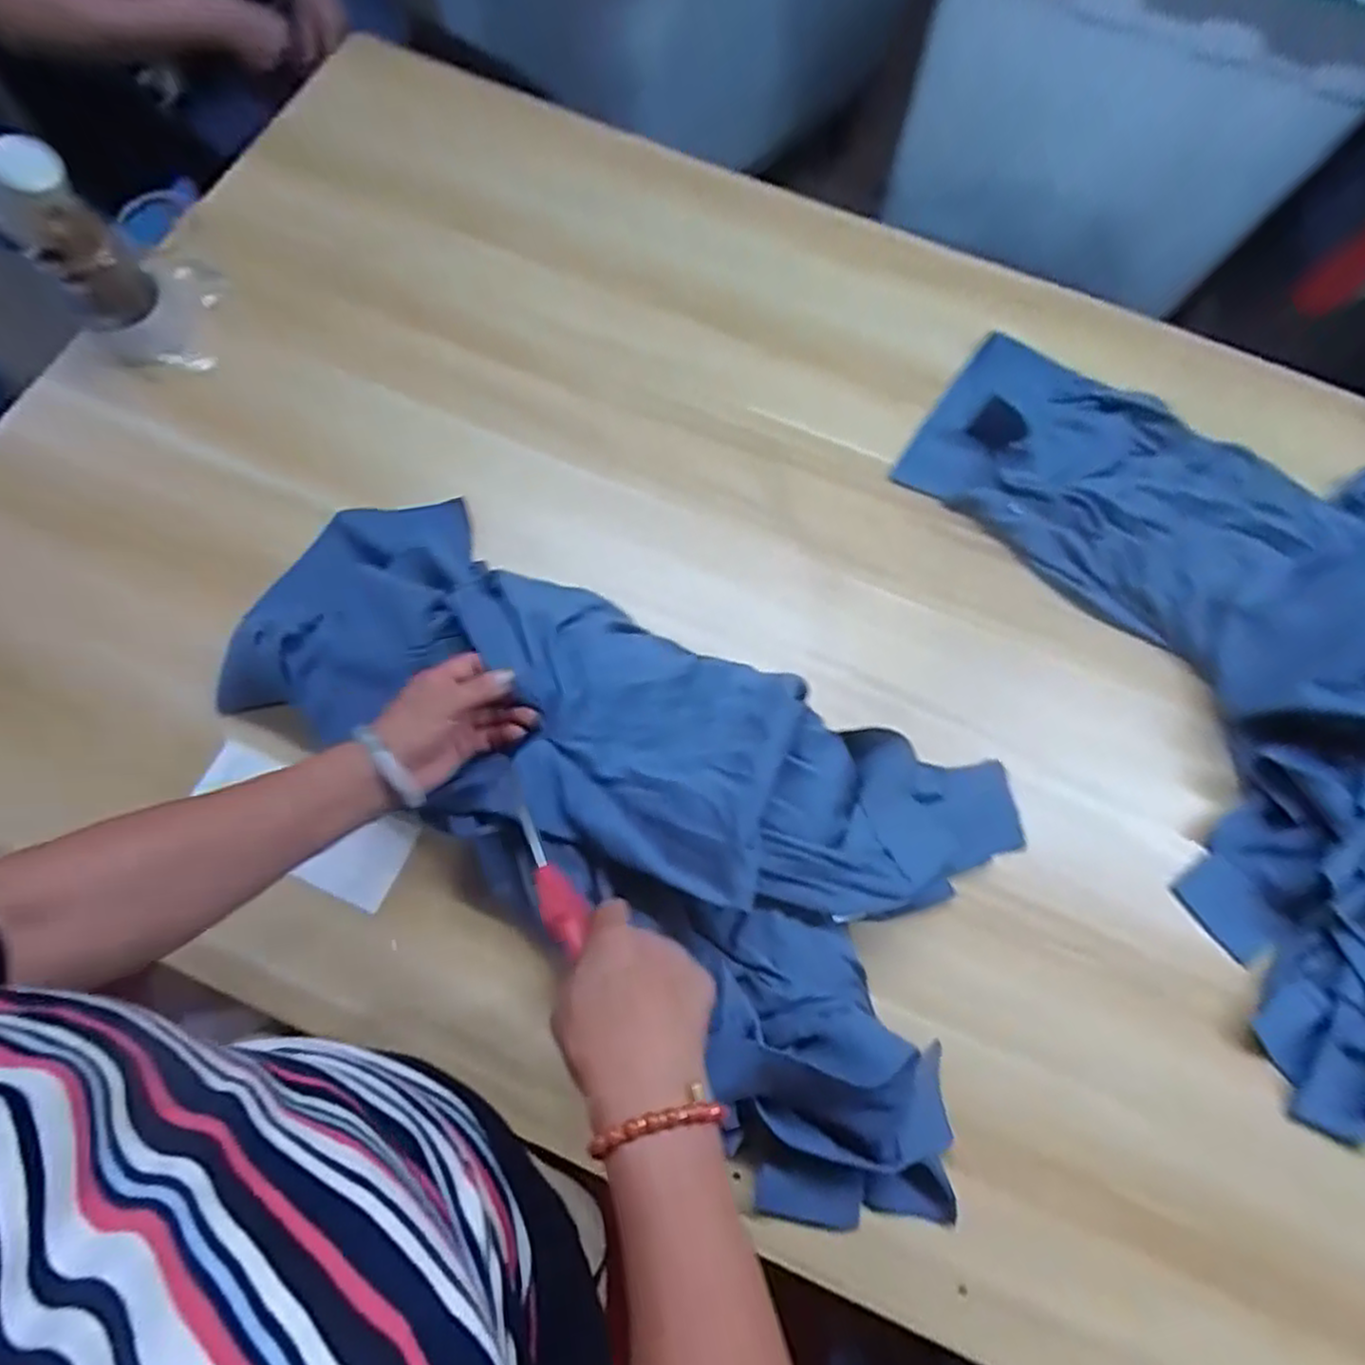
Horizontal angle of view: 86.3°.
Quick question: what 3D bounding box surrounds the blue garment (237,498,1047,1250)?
[{"bbox_3d":[-0.044,0.059,0.578,0.708,0.105,0.332,36,75,8],"label":"blue garment"}]

